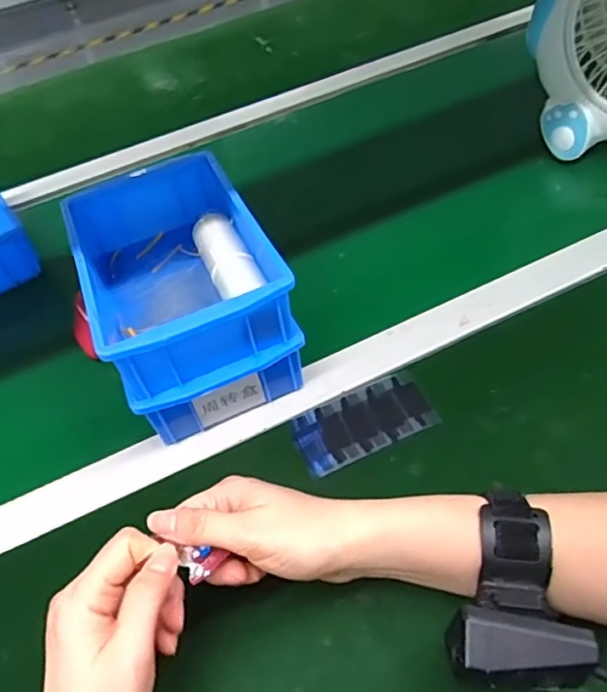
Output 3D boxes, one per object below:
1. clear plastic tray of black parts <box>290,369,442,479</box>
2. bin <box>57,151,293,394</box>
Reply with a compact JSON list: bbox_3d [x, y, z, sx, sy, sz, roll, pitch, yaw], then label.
[{"bbox_3d":[0.046,0.058,0.444,0.108,0.004,0.056,-24,52,-10],"label":"clear plastic tray of black parts"},{"bbox_3d":[-0.099,-0.062,0.444,0.127,0.062,0.195,-23,51,-9],"label":"bin"}]

